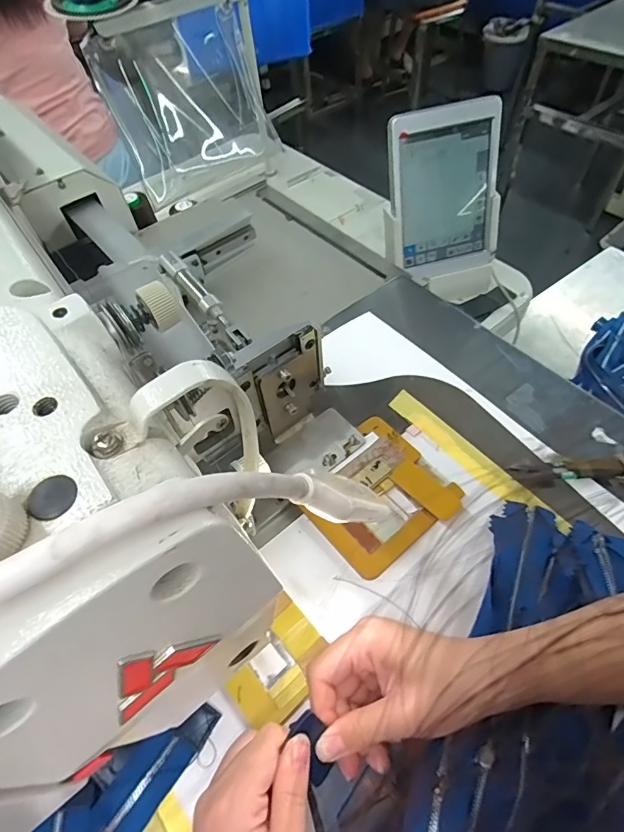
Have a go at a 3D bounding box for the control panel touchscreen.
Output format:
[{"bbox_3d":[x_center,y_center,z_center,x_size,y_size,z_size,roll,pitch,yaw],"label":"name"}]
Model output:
[{"bbox_3d":[0.181,-0.299,0.613,0.152,0.206,0.026,-15,36,-7],"label":"control panel touchscreen"}]

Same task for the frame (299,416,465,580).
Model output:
[{"bbox_3d":[0.054,0.063,0.387,0.114,0.014,0.111,-34,60,-18],"label":"frame"}]

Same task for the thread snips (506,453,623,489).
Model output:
[{"bbox_3d":[0.246,0.042,0.389,0.135,0.008,0.027,-5,55,1],"label":"thread snips"}]

